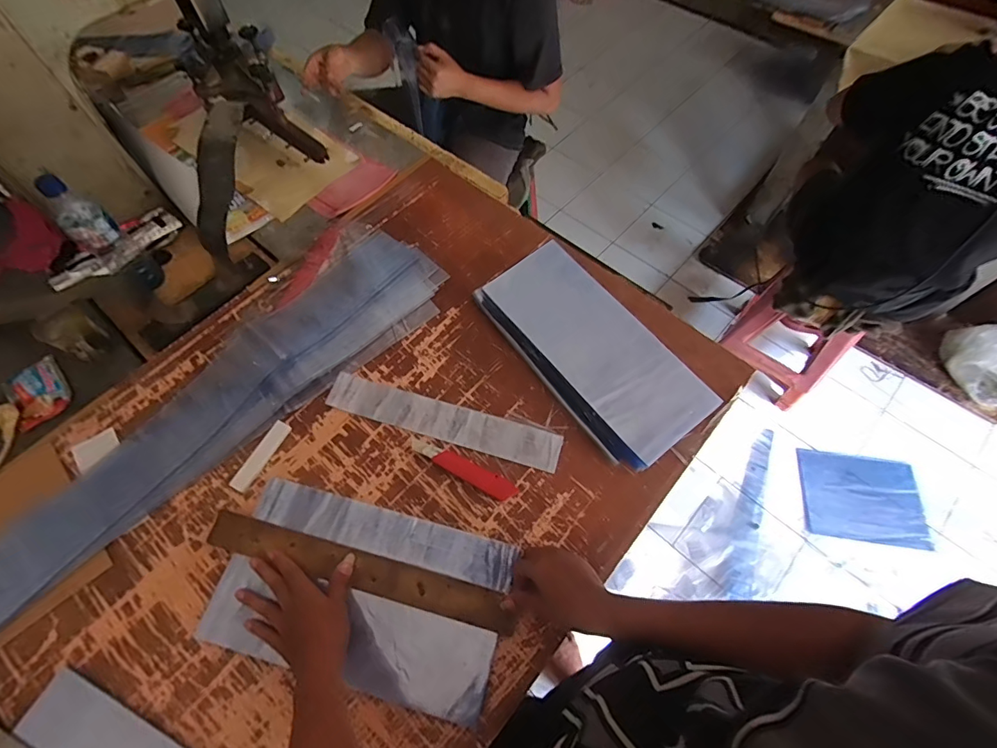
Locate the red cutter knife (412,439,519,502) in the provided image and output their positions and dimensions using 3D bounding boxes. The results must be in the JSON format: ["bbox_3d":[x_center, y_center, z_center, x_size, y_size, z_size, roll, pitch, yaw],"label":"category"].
[{"bbox_3d":[-0.050,0.139,0.680,0.164,0.016,0.032,28,67,13],"label":"red cutter knife"}]

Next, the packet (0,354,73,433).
[{"bbox_3d":[-0.756,0.029,0.753,0.082,0.016,0.110,-38,70,-16],"label":"packet"}]

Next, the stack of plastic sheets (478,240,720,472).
[{"bbox_3d":[0.144,-0.040,0.731,0.161,0.090,0.382,-35,69,-15],"label":"stack of plastic sheets"}]

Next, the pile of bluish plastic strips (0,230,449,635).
[{"bbox_3d":[-0.461,0.073,0.713,0.192,0.031,0.911,41,71,18],"label":"pile of bluish plastic strips"}]

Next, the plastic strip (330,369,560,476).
[{"bbox_3d":[-0.088,0.074,0.725,0.373,0.007,0.061,16,68,8],"label":"plastic strip"}]

